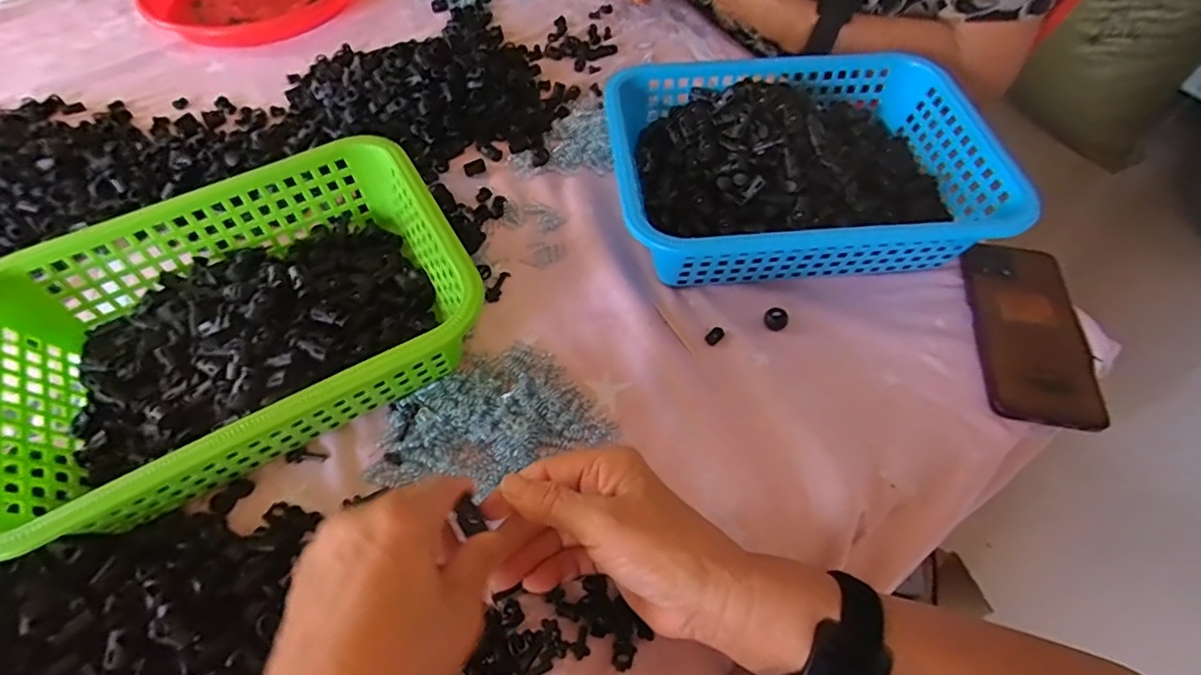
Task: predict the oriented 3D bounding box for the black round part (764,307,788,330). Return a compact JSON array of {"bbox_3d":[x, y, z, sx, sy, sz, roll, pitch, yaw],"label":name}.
[{"bbox_3d":[0.137,-0.015,0.441,0.018,0.006,0.018,0,58,-1],"label":"black round part"}]

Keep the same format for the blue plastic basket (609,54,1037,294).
[{"bbox_3d":[0.159,-0.143,0.478,0.294,0.085,0.205,-4,58,-3],"label":"blue plastic basket"}]

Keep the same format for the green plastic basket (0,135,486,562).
[{"bbox_3d":[-0.245,-0.008,0.391,0.295,0.083,0.207,-26,62,-16],"label":"green plastic basket"}]

